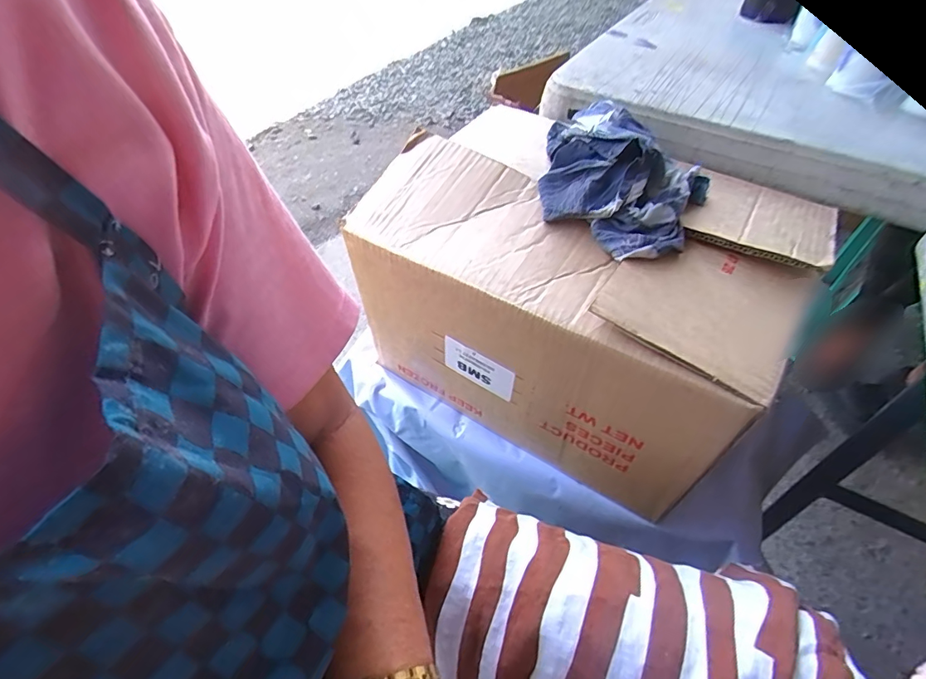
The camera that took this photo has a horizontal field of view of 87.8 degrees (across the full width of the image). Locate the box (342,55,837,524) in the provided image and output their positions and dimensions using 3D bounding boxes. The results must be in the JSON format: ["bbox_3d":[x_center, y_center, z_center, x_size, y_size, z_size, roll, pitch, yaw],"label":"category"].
[{"bbox_3d":[0.102,-0.040,0.492,0.355,0.230,0.255,25,51,19],"label":"box"}]

